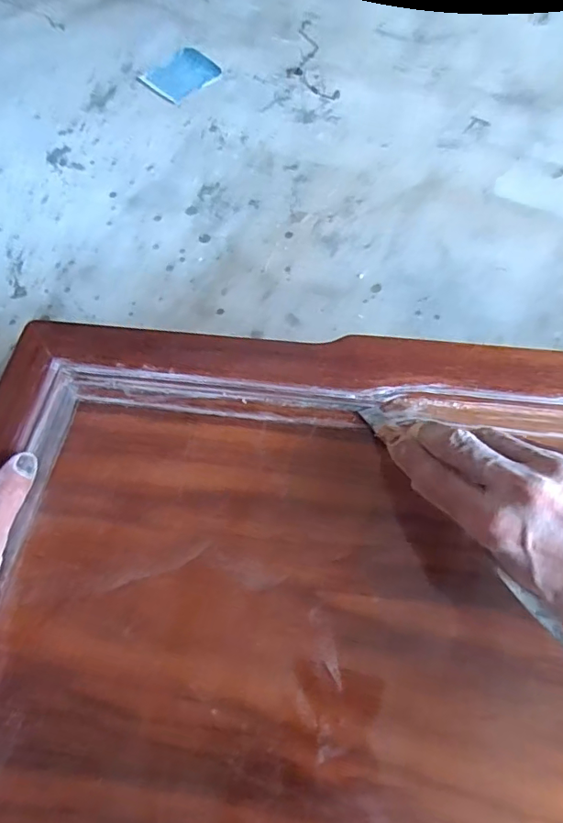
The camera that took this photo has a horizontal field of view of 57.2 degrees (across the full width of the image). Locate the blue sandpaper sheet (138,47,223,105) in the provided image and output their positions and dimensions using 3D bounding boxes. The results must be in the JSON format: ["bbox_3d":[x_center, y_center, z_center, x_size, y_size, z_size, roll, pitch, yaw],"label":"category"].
[{"bbox_3d":[-0.186,-0.635,0.976,0.108,0.004,0.135,39,72,17],"label":"blue sandpaper sheet"}]

